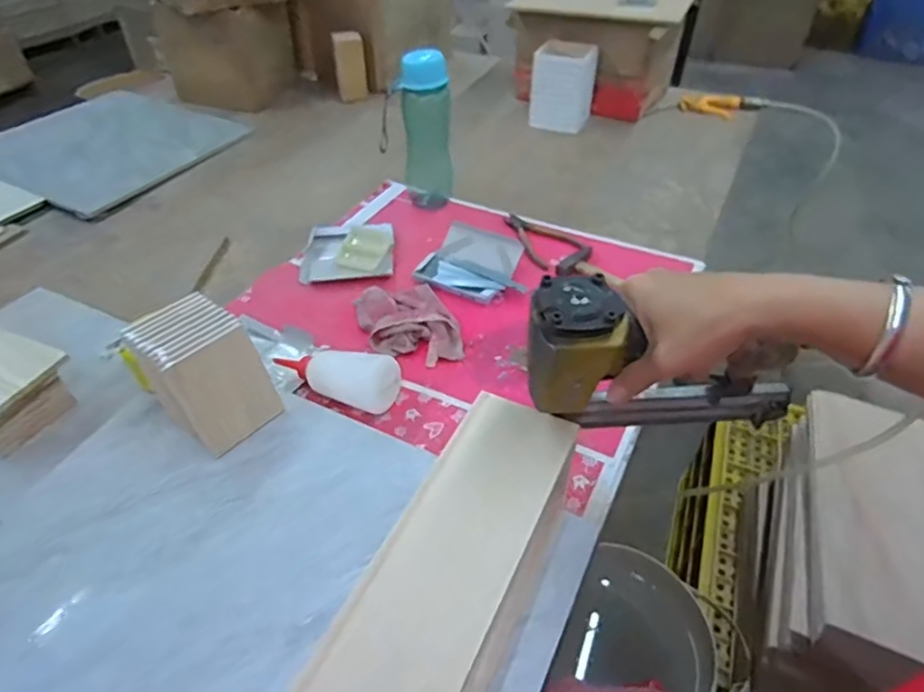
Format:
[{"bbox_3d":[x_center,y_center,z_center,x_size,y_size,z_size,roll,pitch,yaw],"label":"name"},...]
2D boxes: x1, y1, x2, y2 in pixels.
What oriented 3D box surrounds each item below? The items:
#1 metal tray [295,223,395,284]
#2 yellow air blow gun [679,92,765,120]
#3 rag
[{"bbox_3d":[-0.176,-0.145,0.885,0.142,0.021,0.126,-1,43,-1],"label":"metal tray"},{"bbox_3d":[0.587,-0.547,1.316,0.179,0.032,0.061,7,44,7],"label":"yellow air blow gun"},{"bbox_3d":[-0.072,-0.035,0.766,0.124,0.030,0.157,-8,44,-9],"label":"rag"}]

